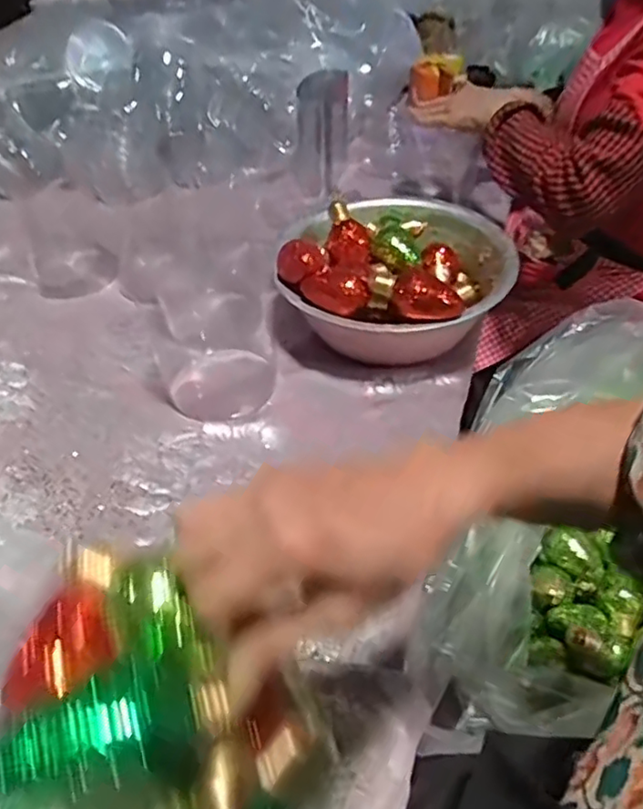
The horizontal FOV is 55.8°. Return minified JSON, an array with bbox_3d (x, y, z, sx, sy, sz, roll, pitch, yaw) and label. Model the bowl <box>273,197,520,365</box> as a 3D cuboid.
[{"bbox_3d":[0.092,-0.156,0.747,0.261,0.133,0.274,-1,44,1],"label":"bowl"}]

